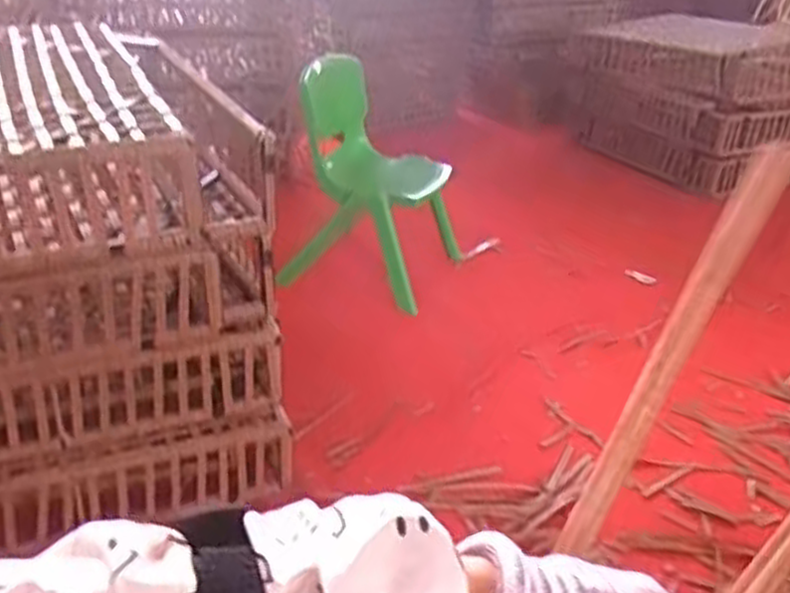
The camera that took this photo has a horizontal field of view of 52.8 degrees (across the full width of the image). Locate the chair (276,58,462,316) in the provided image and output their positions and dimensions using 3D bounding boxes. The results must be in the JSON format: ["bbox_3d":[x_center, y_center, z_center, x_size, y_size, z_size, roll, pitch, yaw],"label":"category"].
[{"bbox_3d":[-0.046,-0.286,1.961,0.355,0.501,0.422,11,29,17],"label":"chair"}]

